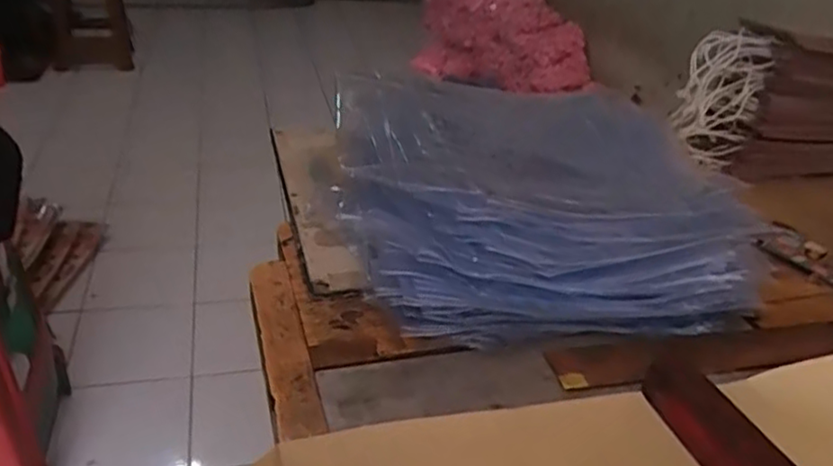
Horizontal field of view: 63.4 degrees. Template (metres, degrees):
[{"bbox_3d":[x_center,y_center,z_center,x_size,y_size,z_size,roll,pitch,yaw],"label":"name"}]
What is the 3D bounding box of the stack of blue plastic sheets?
[{"bbox_3d":[0.109,-0.039,0.677,0.370,0.095,0.345,-1,32,-14],"label":"stack of blue plastic sheets"}]

